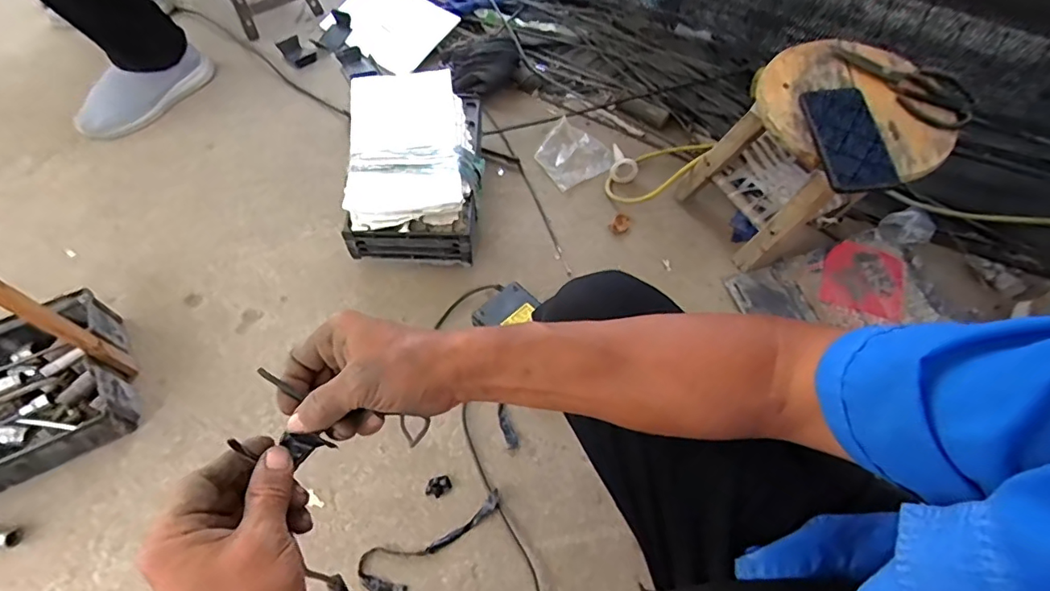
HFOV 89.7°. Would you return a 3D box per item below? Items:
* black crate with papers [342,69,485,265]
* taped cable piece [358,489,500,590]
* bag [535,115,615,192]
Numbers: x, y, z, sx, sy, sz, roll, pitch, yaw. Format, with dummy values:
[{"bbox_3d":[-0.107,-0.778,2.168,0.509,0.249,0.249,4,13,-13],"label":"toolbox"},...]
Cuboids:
[{"bbox_3d":[-0.173,-0.209,0.868,0.205,0.133,0.310,-3,59,-2],"label":"black crate with papers"},{"bbox_3d":[-0.112,0.312,0.666,0.191,0.008,0.067,-26,65,-17],"label":"taped cable piece"},{"bbox_3d":[0.087,-0.265,0.974,0.118,0.018,0.120,-34,79,-4],"label":"bag"}]

